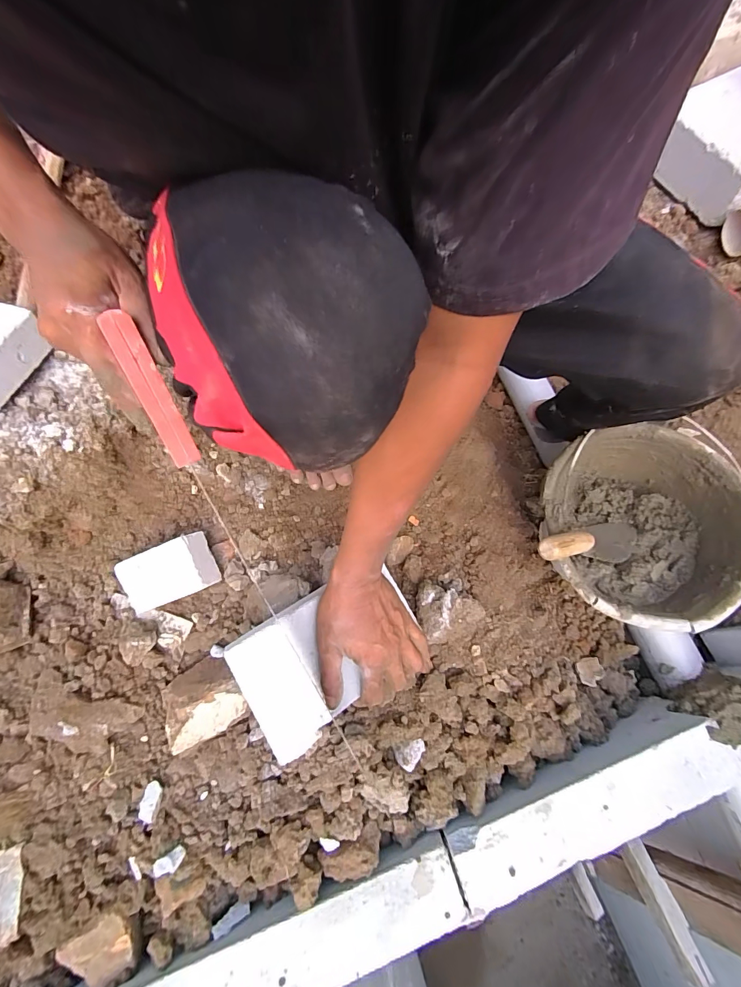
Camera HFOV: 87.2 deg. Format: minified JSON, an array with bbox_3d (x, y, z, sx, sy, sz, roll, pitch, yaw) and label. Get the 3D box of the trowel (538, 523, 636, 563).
[{"bbox_3d":[0.336,0.082,0.590,0.261,0.052,0.068,1,58,-44],"label":"trowel"}]

